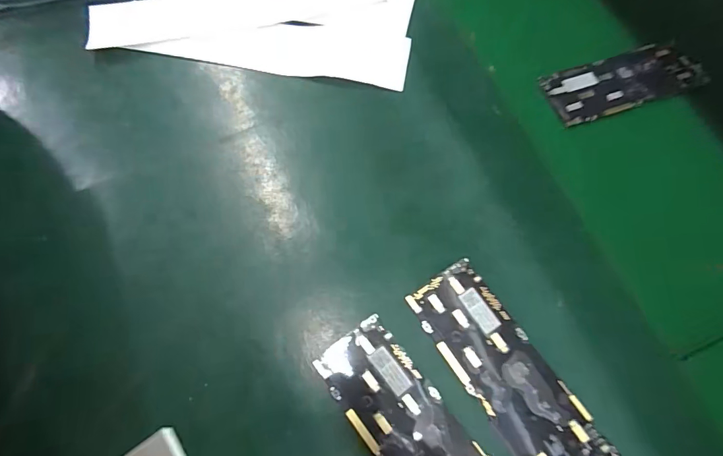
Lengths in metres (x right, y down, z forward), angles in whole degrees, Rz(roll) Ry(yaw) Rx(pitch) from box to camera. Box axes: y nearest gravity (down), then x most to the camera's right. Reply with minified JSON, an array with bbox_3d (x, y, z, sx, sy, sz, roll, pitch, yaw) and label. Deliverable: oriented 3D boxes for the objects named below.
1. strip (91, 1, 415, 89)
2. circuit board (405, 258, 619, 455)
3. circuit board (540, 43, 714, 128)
[{"bbox_3d":[-0.082,-0.137,0.300,0.226,0.006,0.052,10,69,3],"label":"strip"},{"bbox_3d":[0.077,0.078,0.220,0.043,0.004,0.123,-32,73,-13],"label":"circuit board"},{"bbox_3d":[0.192,-0.107,0.300,0.120,0.005,0.043,-18,70,-8],"label":"circuit board"}]

